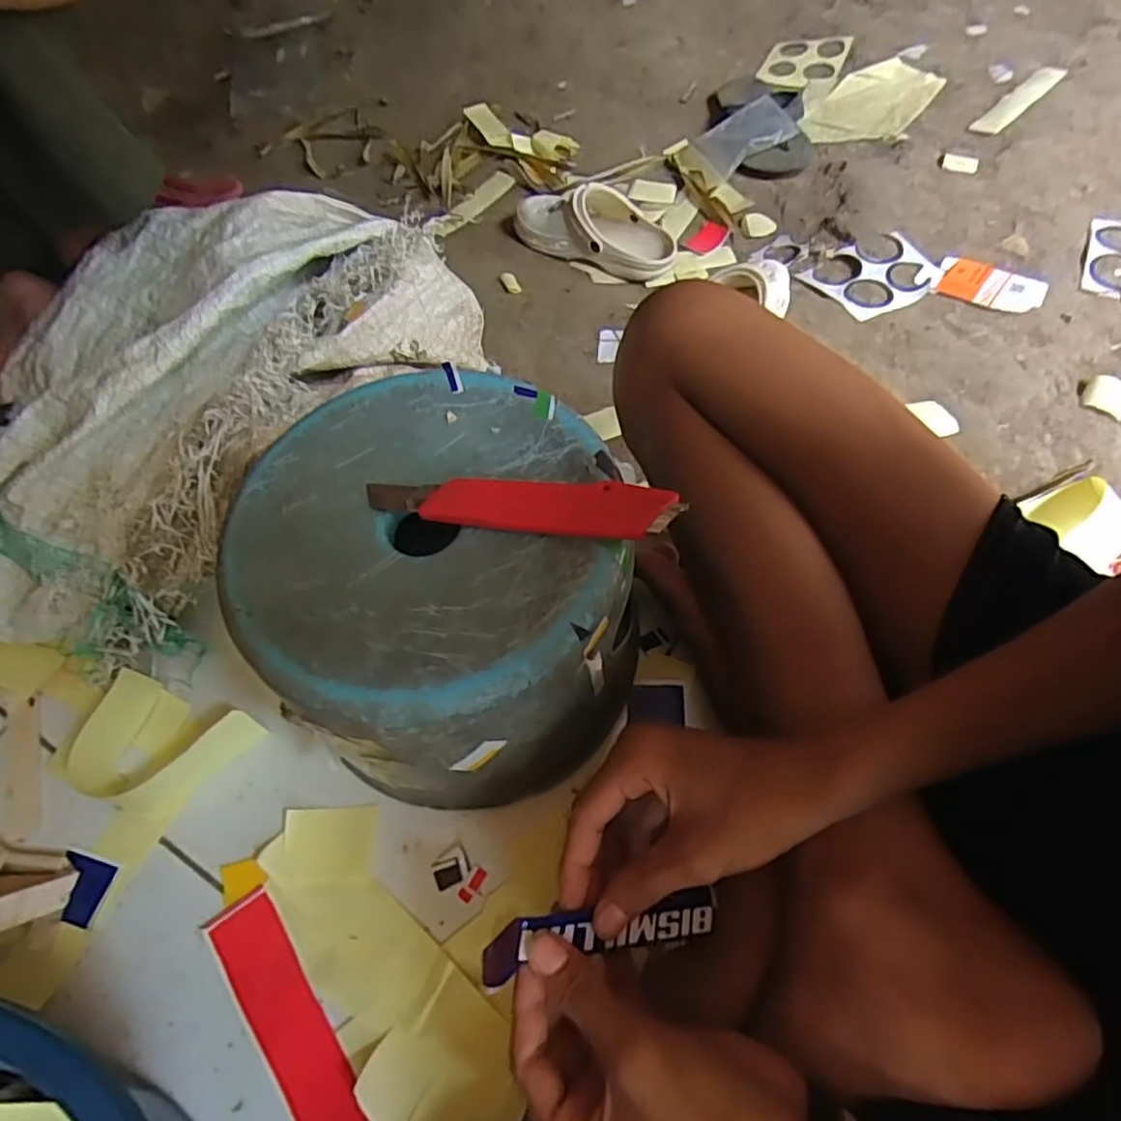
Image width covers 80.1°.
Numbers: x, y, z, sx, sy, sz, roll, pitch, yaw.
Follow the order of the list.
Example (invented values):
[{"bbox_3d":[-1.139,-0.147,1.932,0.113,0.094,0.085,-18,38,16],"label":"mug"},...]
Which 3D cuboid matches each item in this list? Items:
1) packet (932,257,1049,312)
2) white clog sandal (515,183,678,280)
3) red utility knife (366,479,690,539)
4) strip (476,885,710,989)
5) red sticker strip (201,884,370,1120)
[{"bbox_3d":[0.508,-0.325,0.792,0.114,0.017,0.067,30,68,18],"label":"packet"},{"bbox_3d":[0.051,-0.481,0.940,0.240,0.079,0.100,26,66,16],"label":"white clog sandal"},{"bbox_3d":[-0.024,-0.031,0.363,0.171,0.014,0.029,6,62,7],"label":"red utility knife"},{"bbox_3d":[0.024,0.189,0.336,0.120,0.041,0.022,1,53,-18],"label":"strip"},{"bbox_3d":[-0.161,0.273,0.392,0.043,0.006,0.156,-38,64,-11],"label":"red sticker strip"}]

